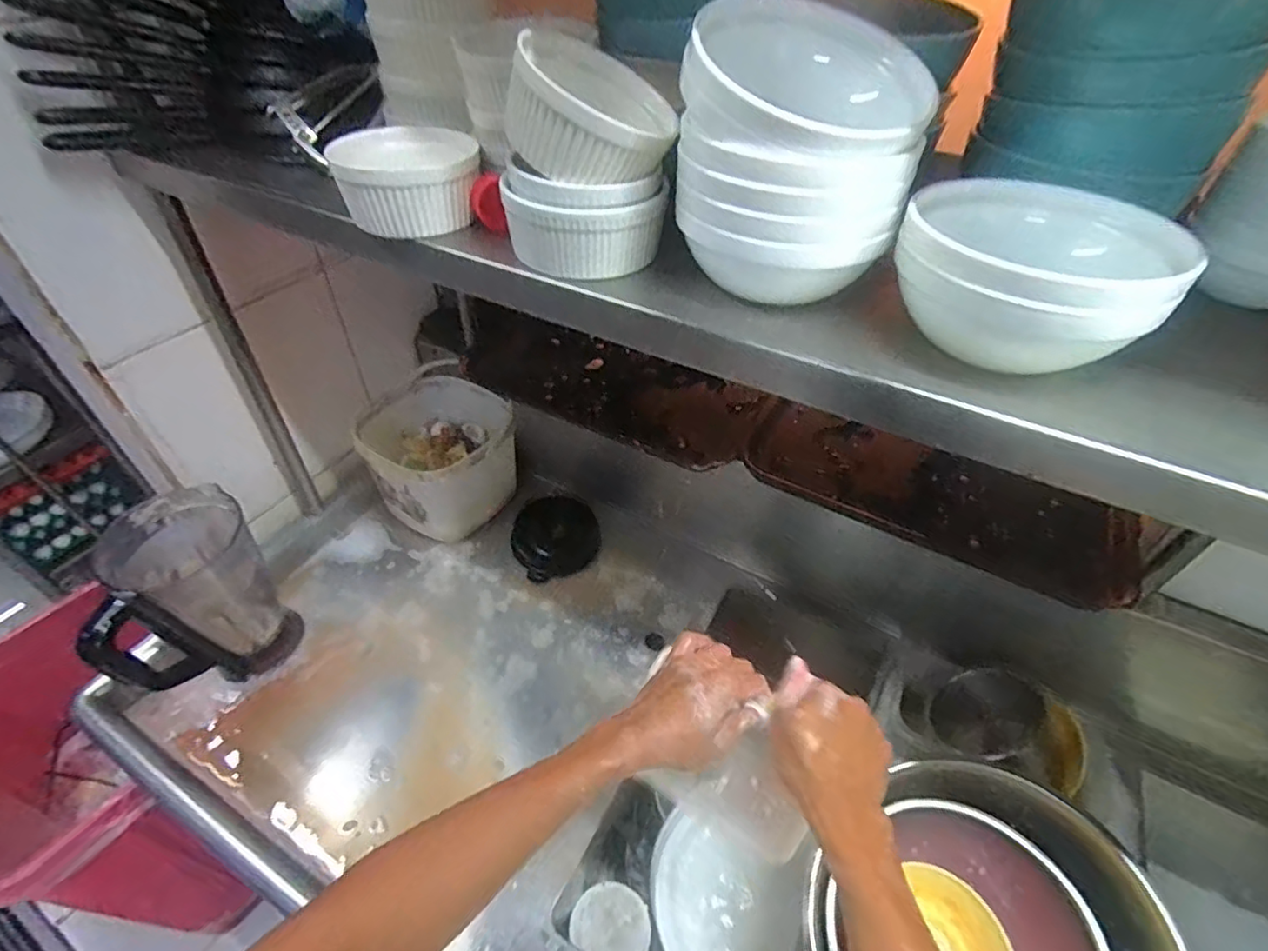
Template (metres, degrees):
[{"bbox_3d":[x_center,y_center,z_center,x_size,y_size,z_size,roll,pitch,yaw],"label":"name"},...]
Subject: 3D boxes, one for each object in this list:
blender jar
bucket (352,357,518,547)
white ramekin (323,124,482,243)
[{"bbox_3d":[-0.550,0.169,0.754,0.183,0.242,0.151,-34,55,-31],"label":"blender jar"},{"bbox_3d":[-0.323,-0.031,1.014,0.239,0.180,0.241,-16,47,-17],"label":"bucket"},{"bbox_3d":[-0.173,-0.227,0.459,0.101,0.053,0.107,-16,47,-17],"label":"white ramekin"}]

